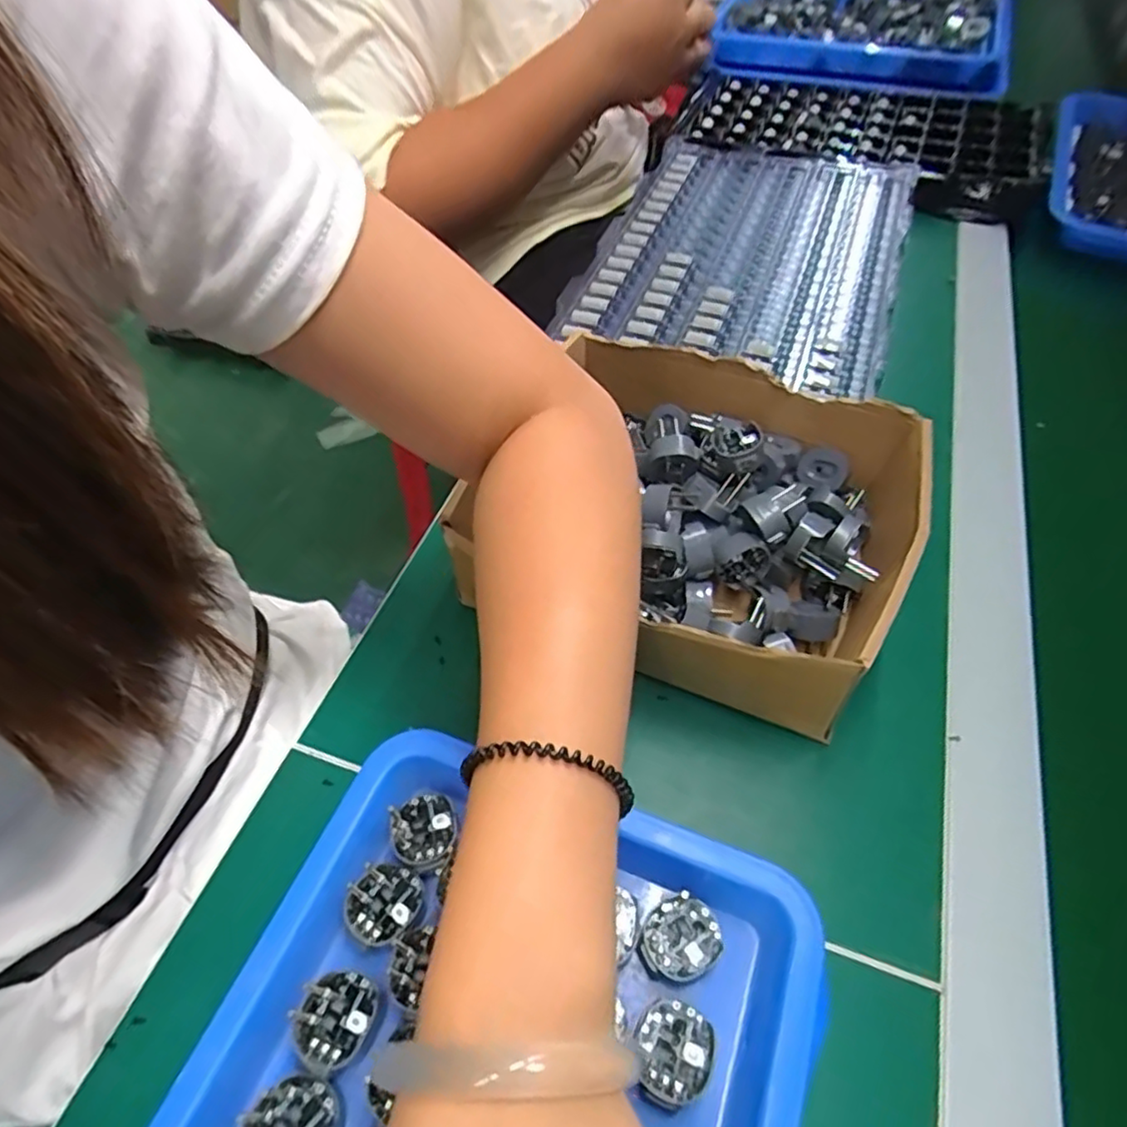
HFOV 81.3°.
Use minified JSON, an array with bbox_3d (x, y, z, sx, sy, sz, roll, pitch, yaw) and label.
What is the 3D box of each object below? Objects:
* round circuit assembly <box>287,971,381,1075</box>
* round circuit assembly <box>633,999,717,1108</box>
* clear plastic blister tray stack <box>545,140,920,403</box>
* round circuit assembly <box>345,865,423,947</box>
[{"bbox_3d":[-0.077,0.153,0.220,0.025,0.007,0.027,-2,48,2],"label":"round circuit assembly"},{"bbox_3d":[0.035,0.158,0.212,0.024,0.004,0.027,21,53,20],"label":"round circuit assembly"},{"bbox_3d":[0.149,-0.253,0.534,0.229,0.033,0.338,16,51,16],"label":"clear plastic blister tray stack"},{"bbox_3d":[-0.066,0.124,0.240,0.026,0.006,0.025,-2,48,2],"label":"round circuit assembly"}]

